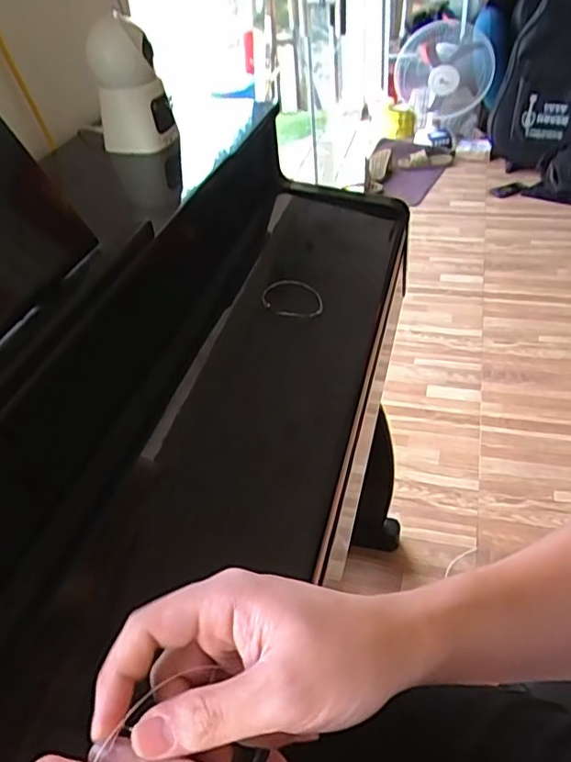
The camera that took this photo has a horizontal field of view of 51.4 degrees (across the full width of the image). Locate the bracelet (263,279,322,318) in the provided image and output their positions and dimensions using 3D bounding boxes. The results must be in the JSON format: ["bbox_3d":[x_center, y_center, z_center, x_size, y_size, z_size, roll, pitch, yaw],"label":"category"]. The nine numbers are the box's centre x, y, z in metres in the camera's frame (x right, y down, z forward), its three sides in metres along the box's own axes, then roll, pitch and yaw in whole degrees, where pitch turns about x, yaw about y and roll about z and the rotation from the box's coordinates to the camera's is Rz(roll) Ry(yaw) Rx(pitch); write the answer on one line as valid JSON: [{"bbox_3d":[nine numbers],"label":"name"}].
[{"bbox_3d":[0.007,-0.084,0.618,0.061,0.009,0.059,-3,46,-8],"label":"bracelet"}]

